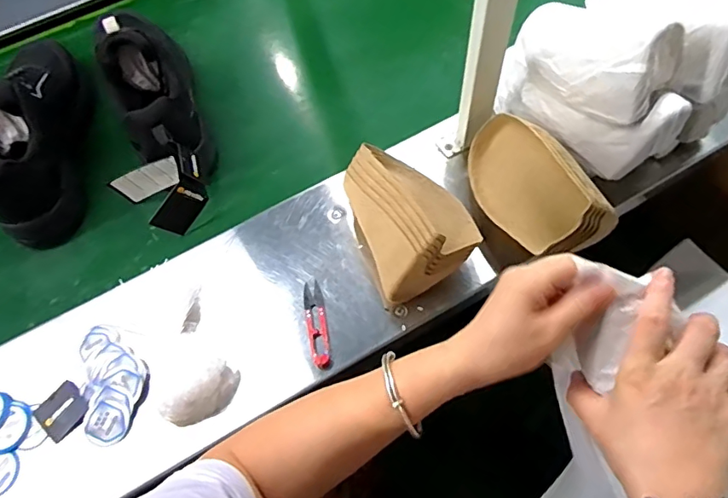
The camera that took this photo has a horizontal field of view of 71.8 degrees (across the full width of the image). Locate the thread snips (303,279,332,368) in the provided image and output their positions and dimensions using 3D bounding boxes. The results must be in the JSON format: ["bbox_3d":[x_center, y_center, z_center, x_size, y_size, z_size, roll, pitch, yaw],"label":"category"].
[{"bbox_3d":[-0.055,0.086,0.580,0.023,0.009,0.103,-11,63,-2],"label":"thread snips"}]

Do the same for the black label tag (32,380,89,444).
[{"bbox_3d":[-0.330,0.178,0.551,0.050,0.007,0.049,35,70,19],"label":"black label tag"}]

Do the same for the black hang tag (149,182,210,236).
[{"bbox_3d":[-0.240,-0.051,0.661,0.065,0.052,0.011,-51,46,14],"label":"black hang tag"}]

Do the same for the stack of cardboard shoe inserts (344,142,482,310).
[{"bbox_3d":[0.052,-0.045,0.584,0.118,0.113,0.176,-19,64,-6],"label":"stack of cardboard shoe inserts"}]

